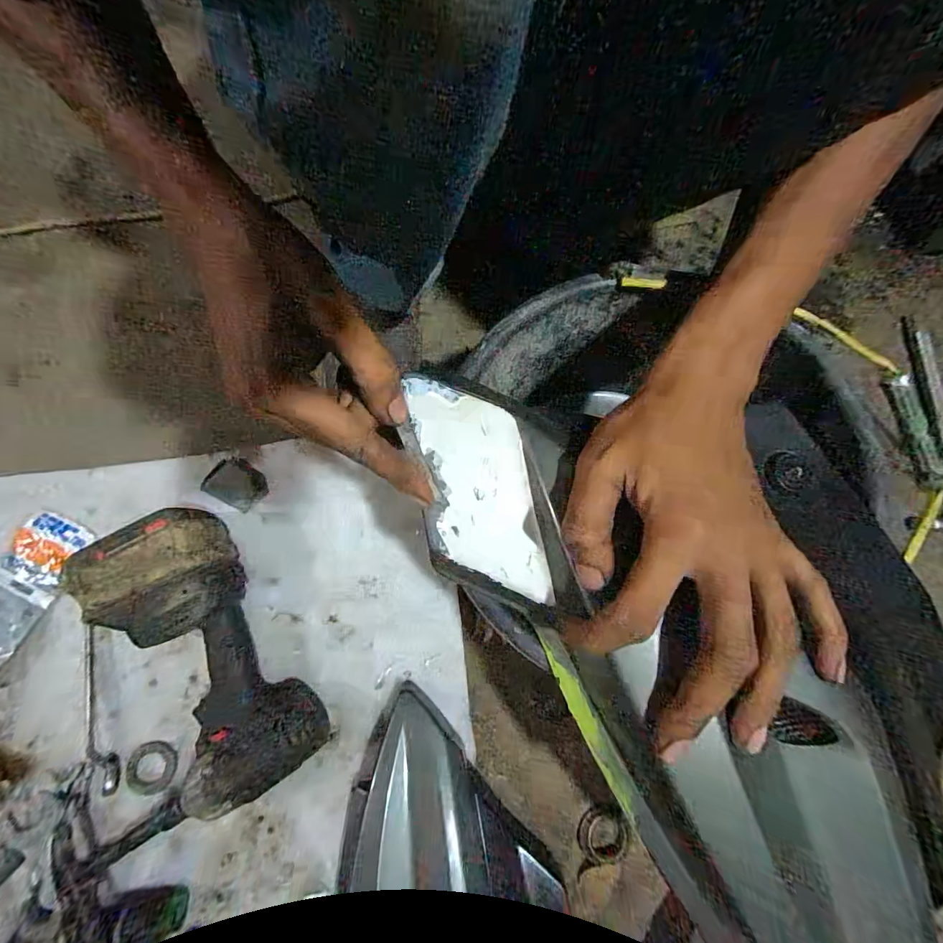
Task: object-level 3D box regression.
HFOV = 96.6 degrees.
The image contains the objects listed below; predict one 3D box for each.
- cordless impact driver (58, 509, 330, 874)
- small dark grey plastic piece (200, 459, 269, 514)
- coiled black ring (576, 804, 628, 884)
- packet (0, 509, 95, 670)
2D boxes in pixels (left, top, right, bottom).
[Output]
[{"bbox_3d":[-0.277,0.179,0.398,0.181,0.083,0.265,-23,92,-7],"label":"cordless impact driver"},{"bbox_3d":[-0.256,0.013,0.459,0.063,0.006,0.047,28,77,8],"label":"small dark grey plastic piece"},{"bbox_3d":[0.124,0.352,0.399,0.051,0.004,0.051,0,59,-1],"label":"coiled black ring"},{"bbox_3d":[-0.477,0.130,0.431,0.077,0.012,0.180,26,77,7],"label":"packet"}]

